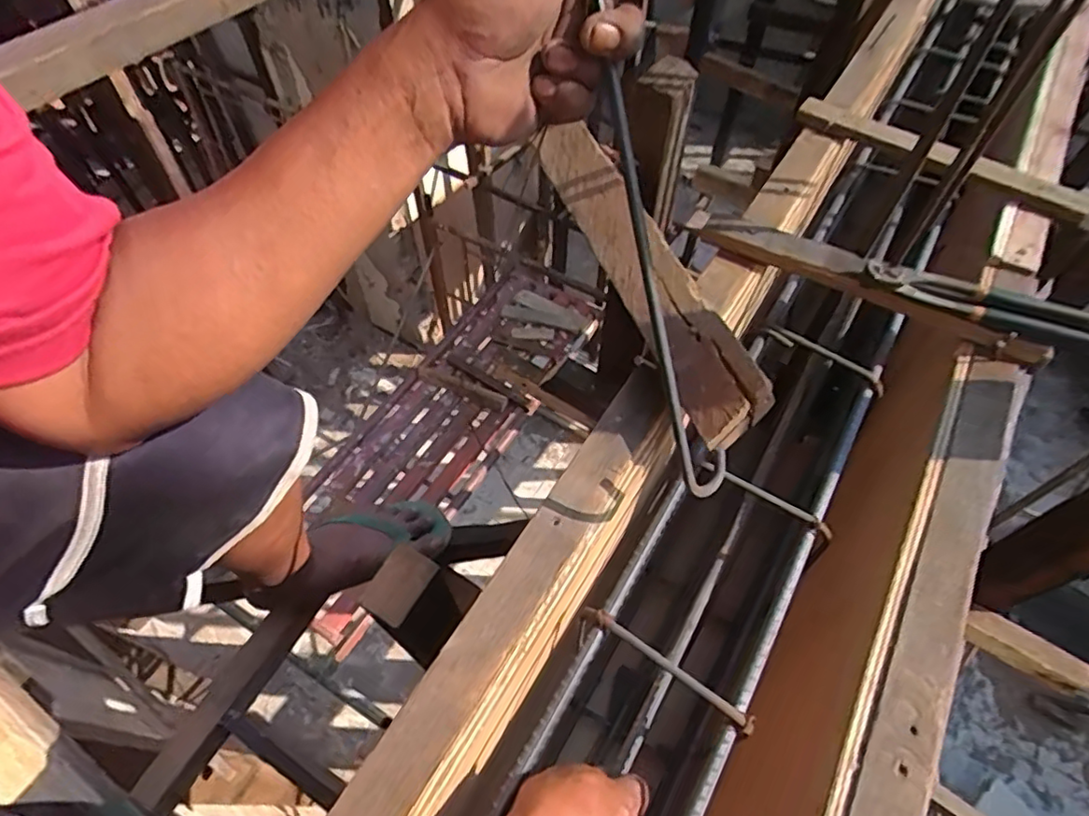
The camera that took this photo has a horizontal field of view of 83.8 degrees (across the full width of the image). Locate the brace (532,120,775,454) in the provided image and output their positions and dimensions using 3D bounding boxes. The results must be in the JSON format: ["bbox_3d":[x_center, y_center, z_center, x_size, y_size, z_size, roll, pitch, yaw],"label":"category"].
[{"bbox_3d":[0.082,-0.137,0.562,0.071,0.049,0.380,-20,58,-14],"label":"brace"}]

